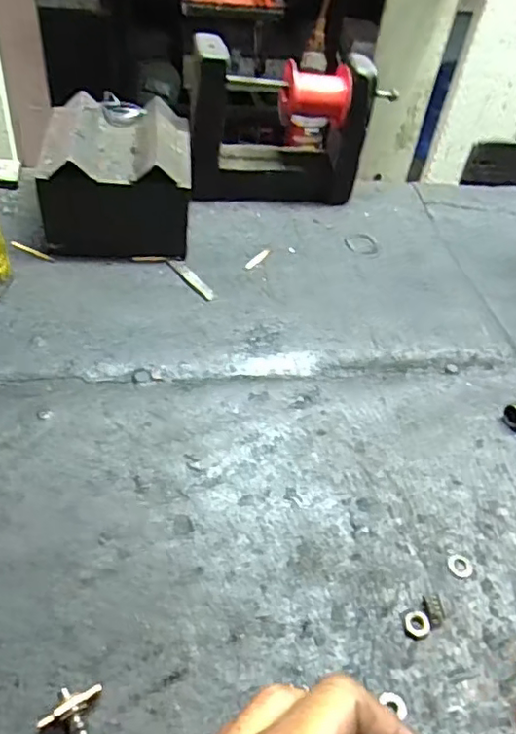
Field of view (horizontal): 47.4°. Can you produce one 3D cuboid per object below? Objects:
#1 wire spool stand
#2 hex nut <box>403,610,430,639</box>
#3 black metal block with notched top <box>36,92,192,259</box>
[{"bbox_3d":[0.020,-0.221,0.558,0.176,0.147,0.046,-2,46,-10],"label":"wire spool stand"},{"bbox_3d":[0.086,0.139,0.317,0.014,0.005,0.014,38,52,27],"label":"hex nut"},{"bbox_3d":[-0.120,-0.165,0.514,0.118,0.094,0.119,0,46,-7],"label":"black metal block with notched top"}]

